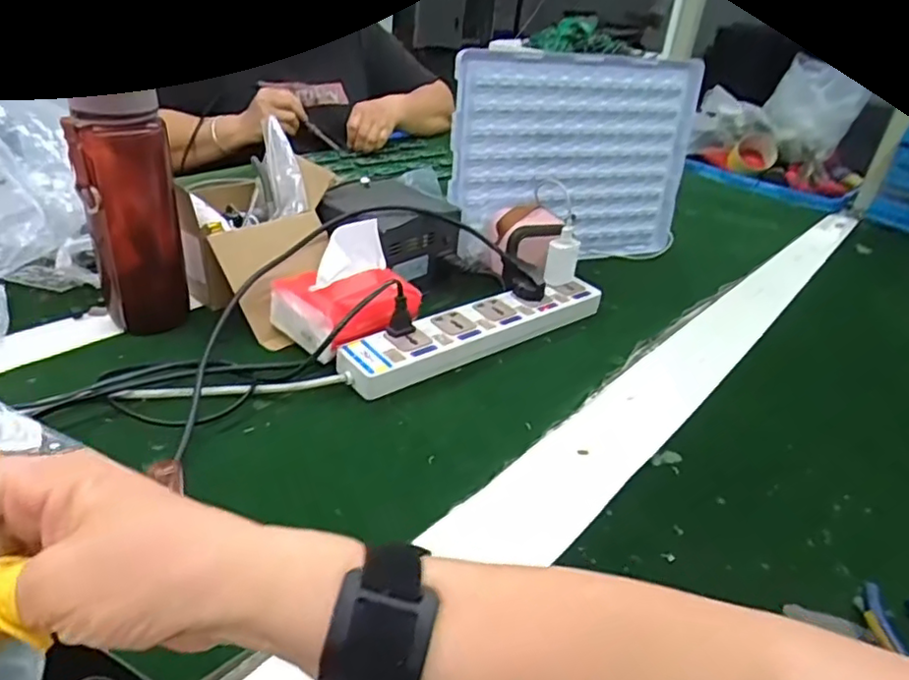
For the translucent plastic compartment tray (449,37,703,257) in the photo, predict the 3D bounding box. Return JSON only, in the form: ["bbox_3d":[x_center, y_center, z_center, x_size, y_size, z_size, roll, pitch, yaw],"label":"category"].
[{"bbox_3d":[0.157,-0.232,0.817,0.330,0.253,0.034,-5,25,-21],"label":"translucent plastic compartment tray"}]

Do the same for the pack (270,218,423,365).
[{"bbox_3d":[-0.100,-0.043,0.622,0.121,0.104,0.097,-24,44,-38],"label":"pack"}]

